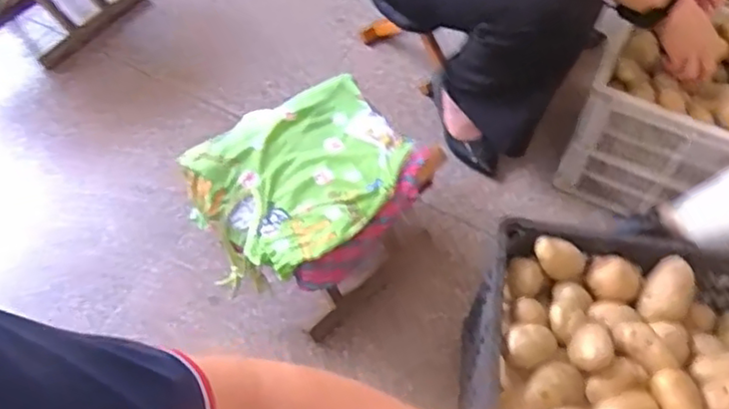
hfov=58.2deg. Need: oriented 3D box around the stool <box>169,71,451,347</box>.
[{"bbox_3d":[-0.080,0.013,1.066,0.306,0.256,0.326,39,61,23],"label":"stool"}]

